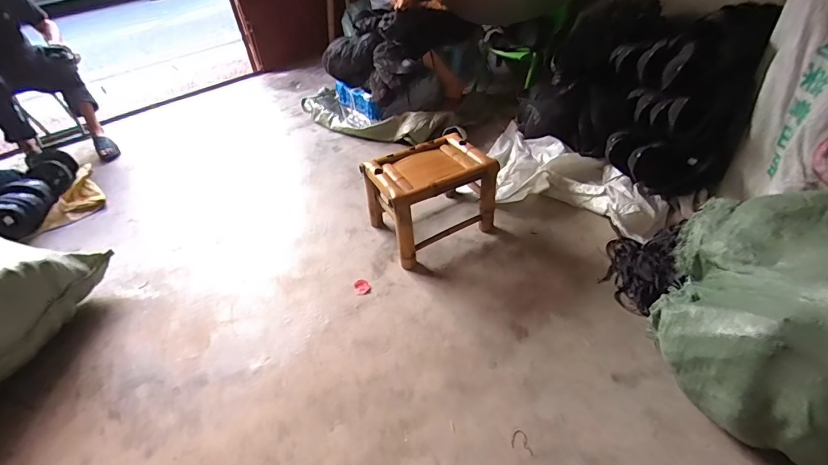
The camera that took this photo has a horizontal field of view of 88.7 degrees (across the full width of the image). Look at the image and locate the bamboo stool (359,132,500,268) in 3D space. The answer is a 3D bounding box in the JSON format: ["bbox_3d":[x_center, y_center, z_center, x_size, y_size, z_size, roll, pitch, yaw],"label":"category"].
[{"bbox_3d":[0.052,-0.113,1.362,0.345,0.251,0.260,-24,44,-20],"label":"bamboo stool"}]

